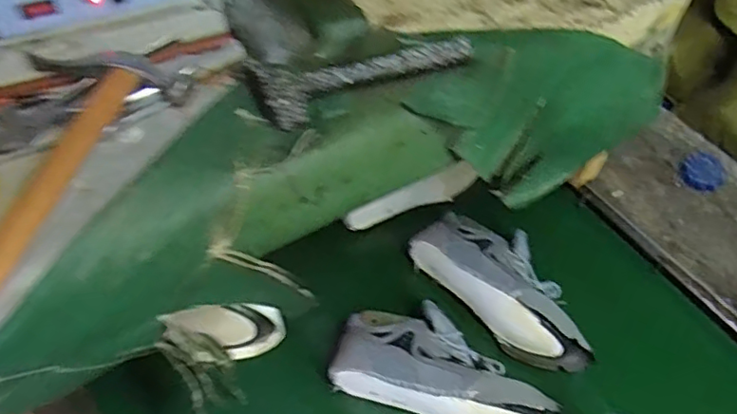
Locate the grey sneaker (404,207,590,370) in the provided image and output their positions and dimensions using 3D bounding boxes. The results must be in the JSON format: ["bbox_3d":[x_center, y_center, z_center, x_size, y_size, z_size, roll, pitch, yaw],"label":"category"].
[{"bbox_3d":[0.201,0.105,0.809,0.127,0.089,0.276,-36,62,-25],"label":"grey sneaker"}]

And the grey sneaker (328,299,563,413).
[{"bbox_3d":[0.099,0.206,0.737,0.275,0.093,0.126,15,54,10],"label":"grey sneaker"}]

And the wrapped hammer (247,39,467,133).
[{"bbox_3d":[-0.002,-0.127,0.519,0.204,0.029,0.059,-20,56,-16],"label":"wrapped hammer"}]

